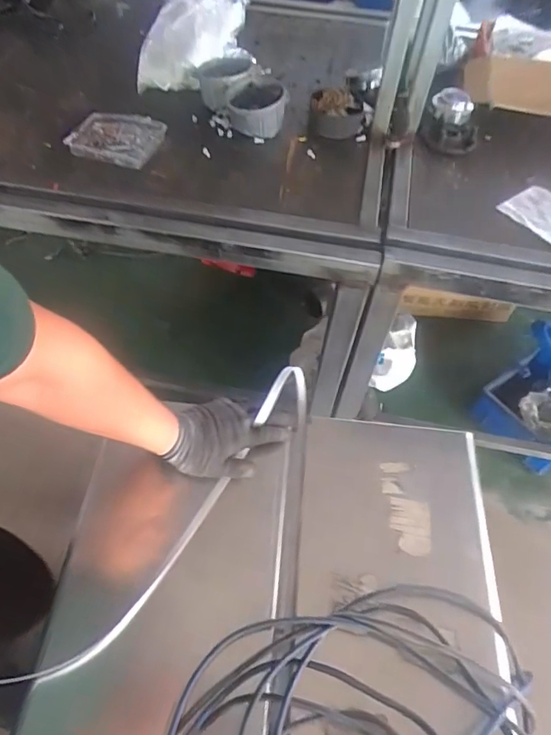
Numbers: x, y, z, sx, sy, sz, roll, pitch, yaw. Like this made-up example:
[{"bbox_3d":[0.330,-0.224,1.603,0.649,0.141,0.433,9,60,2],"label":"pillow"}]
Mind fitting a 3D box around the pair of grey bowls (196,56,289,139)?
[{"bbox_3d":[-0.079,-0.639,1.153,0.155,0.076,0.281,-24,59,-15],"label":"pair of grey bowls"}]

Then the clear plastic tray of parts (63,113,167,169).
[{"bbox_3d":[-0.335,-0.493,1.064,0.172,0.032,0.153,11,56,8],"label":"clear plastic tray of parts"}]

